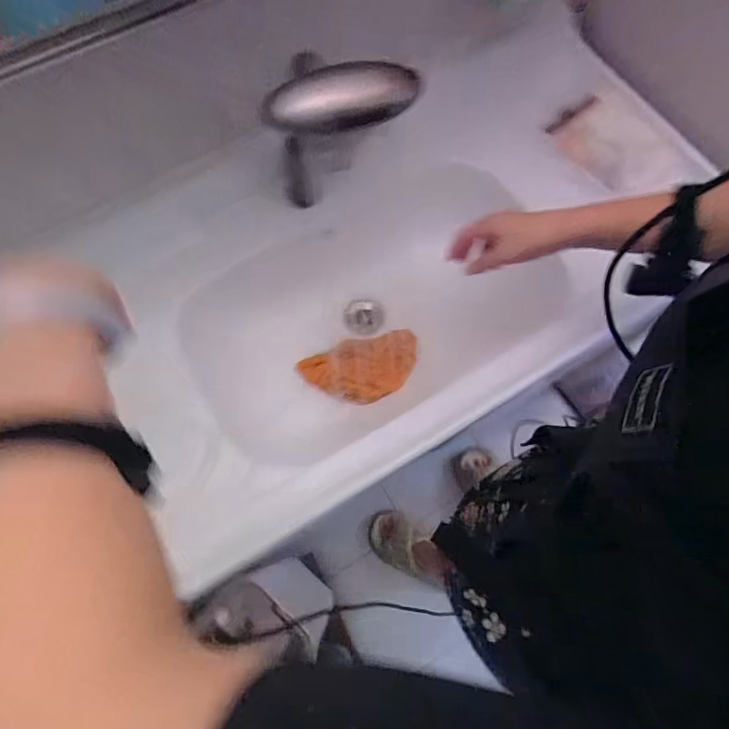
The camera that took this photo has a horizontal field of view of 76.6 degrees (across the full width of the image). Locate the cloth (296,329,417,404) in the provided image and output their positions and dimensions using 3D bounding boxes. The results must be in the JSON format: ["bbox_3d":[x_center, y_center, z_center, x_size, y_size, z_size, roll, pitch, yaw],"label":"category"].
[{"bbox_3d":[0.000,0.004,0.706,0.185,0.053,0.109,-22,72,-6],"label":"cloth"}]

